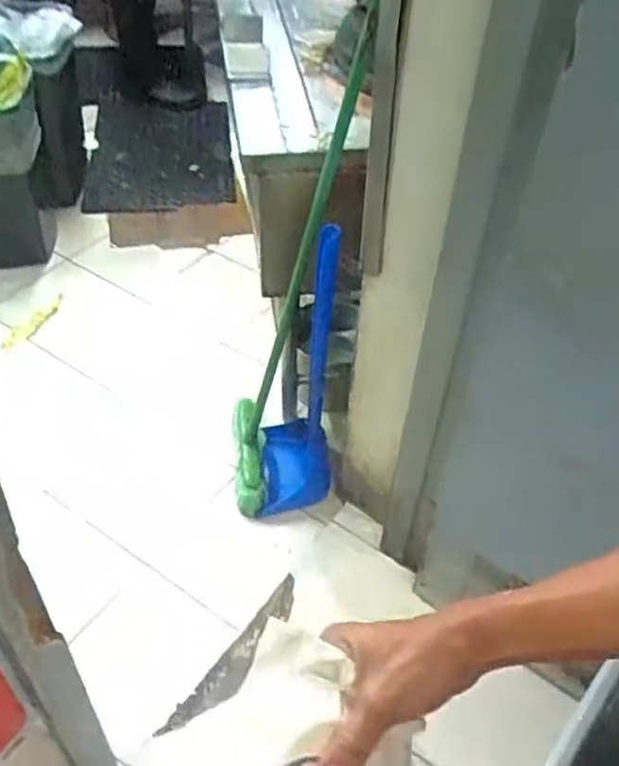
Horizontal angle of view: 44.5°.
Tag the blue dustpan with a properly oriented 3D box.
[{"bbox_3d":[-0.017,-0.029,1.540,0.157,0.668,0.255,3,46,-1],"label":"blue dustpan"}]

